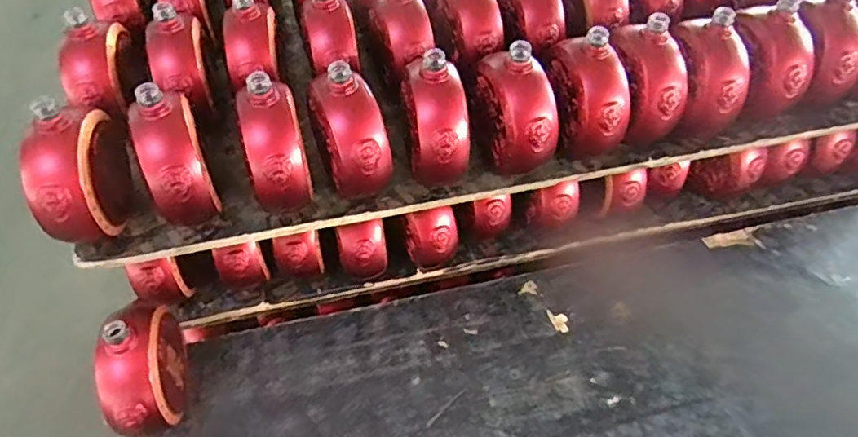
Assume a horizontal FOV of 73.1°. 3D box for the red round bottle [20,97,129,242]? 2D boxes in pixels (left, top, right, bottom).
[{"bbox_3d":[-0.359,-0.046,0.590,0.062,0.141,0.137,-7,51,-7],"label":"red round bottle"}]

